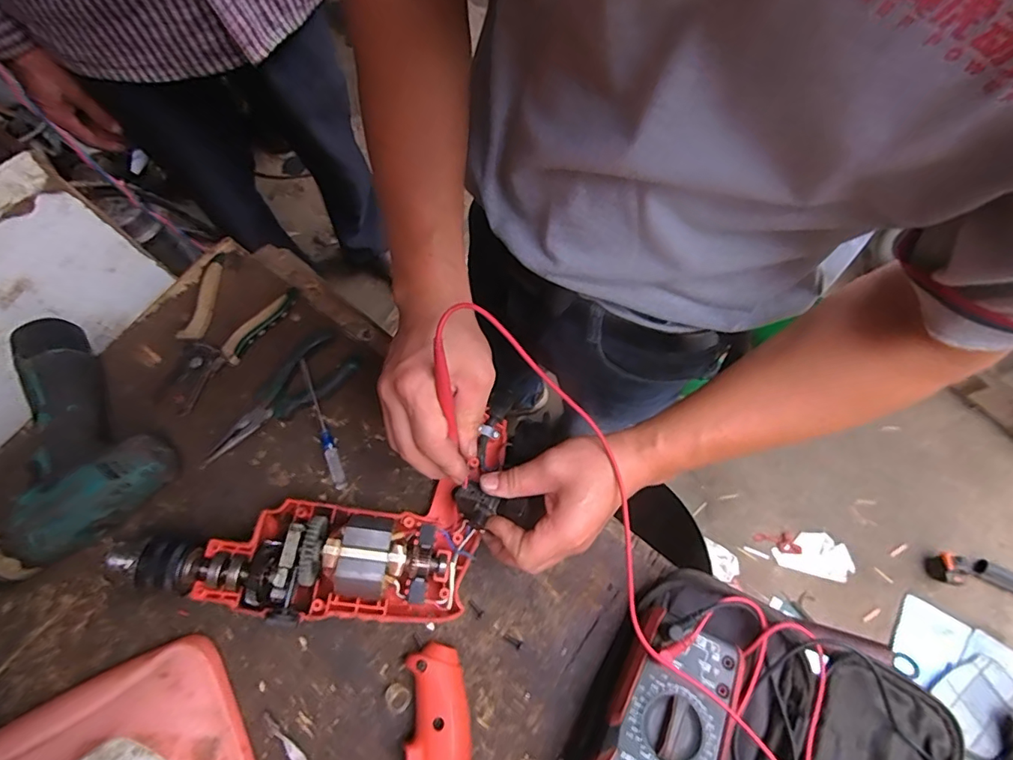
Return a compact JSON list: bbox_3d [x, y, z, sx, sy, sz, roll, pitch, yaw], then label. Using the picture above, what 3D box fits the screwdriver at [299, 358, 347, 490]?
[{"bbox_3d":[-0.171,0.039,0.468,0.012,0.019,0.127,-21,70,-6],"label":"screwdriver"}]

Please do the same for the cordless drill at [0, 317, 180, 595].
[{"bbox_3d":[-0.410,0.068,0.440,0.179,0.060,0.191,-42,73,-13],"label":"cordless drill"}]

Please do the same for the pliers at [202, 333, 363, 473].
[{"bbox_3d":[-0.216,0.021,0.475,0.156,0.018,0.055,-40,73,-13],"label":"pliers"}]

